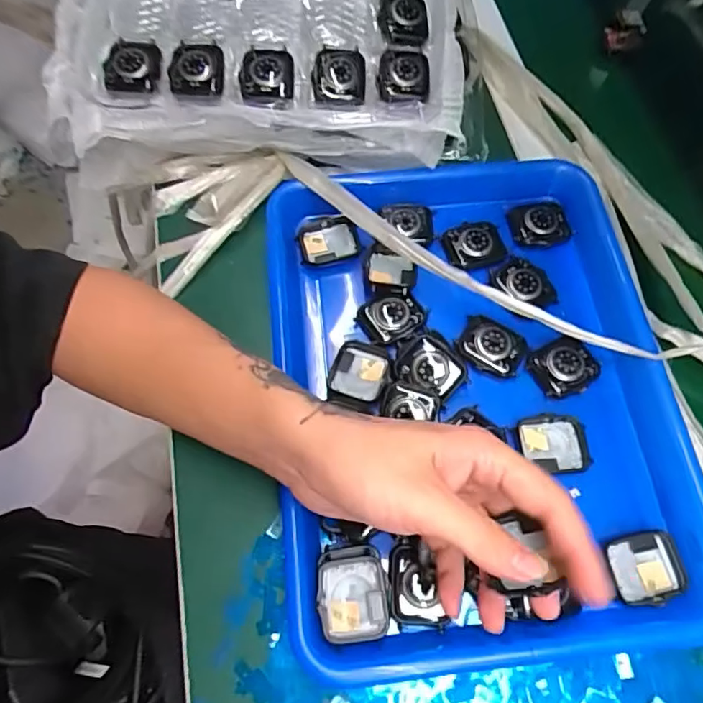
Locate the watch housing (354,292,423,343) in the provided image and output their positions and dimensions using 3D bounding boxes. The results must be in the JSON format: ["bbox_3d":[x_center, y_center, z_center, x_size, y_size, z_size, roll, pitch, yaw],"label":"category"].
[{"bbox_3d":[0.028,-0.025,0.385,0.043,0.014,0.032,-22,68,-9],"label":"watch housing"}]

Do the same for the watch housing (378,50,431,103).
[{"bbox_3d":[0.039,-0.207,0.407,0.037,0.010,0.050,2,66,1],"label":"watch housing"}]

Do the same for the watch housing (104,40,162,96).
[{"bbox_3d":[-0.164,-0.210,0.409,0.041,0.011,0.057,-11,66,-5],"label":"watch housing"}]

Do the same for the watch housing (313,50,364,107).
[{"bbox_3d":[-0.009,-0.207,0.405,0.037,0.011,0.057,1,66,1],"label":"watch housing"}]

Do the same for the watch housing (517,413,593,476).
[{"bbox_3d":[0.131,0.061,0.353,0.040,0.013,0.038,-6,66,-3],"label":"watch housing"}]

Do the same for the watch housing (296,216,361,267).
[{"bbox_3d":[-0.018,-0.083,0.415,0.045,0.017,0.040,-14,70,4],"label":"watch housing"}]

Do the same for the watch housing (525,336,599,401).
[{"bbox_3d":[0.145,0.009,0.371,0.042,0.014,0.038,-27,69,-12],"label":"watch housing"}]

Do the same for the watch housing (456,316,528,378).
[{"bbox_3d":[0.098,-0.006,0.377,0.045,0.008,0.040,19,67,8],"label":"watch housing"}]

